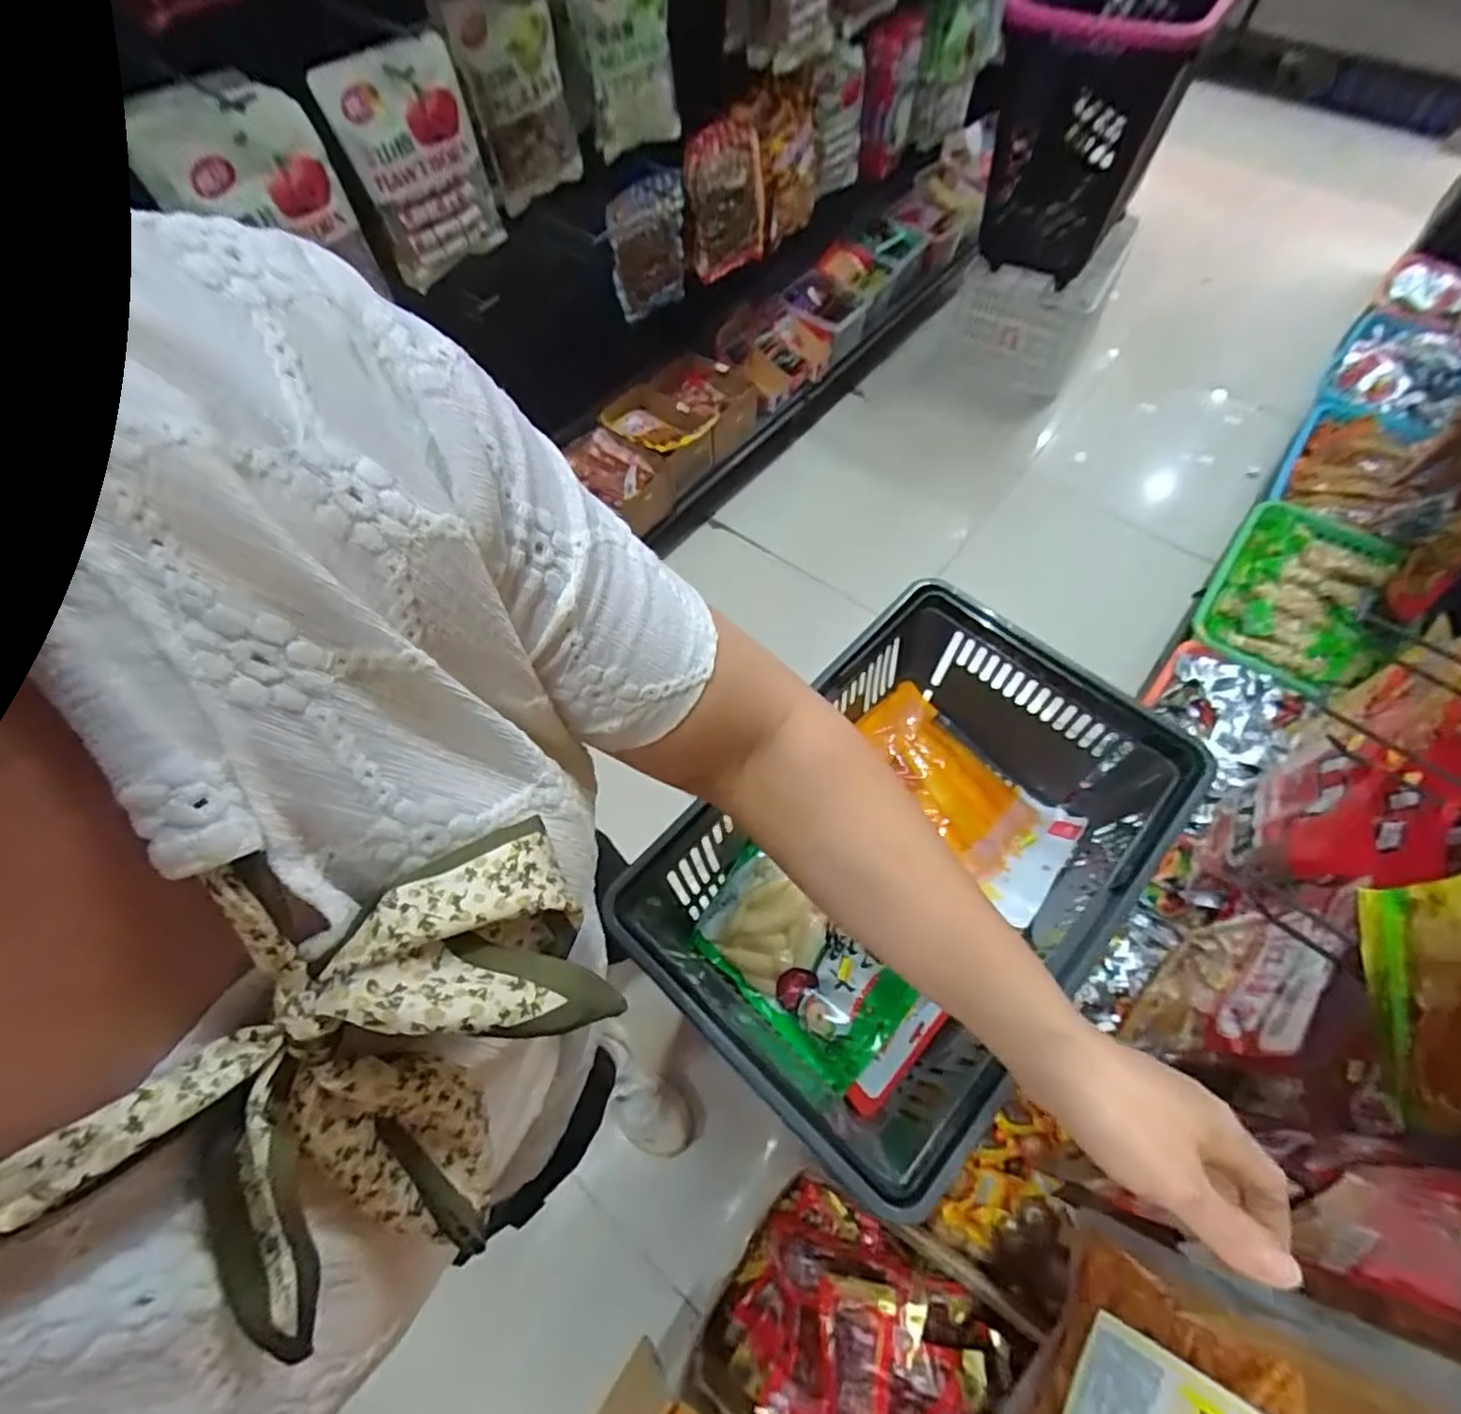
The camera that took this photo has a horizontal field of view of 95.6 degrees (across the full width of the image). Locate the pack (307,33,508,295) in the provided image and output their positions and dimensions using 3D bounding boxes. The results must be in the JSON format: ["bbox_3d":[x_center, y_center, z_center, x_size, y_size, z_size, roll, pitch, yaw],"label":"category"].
[{"bbox_3d":[-0.408,-0.713,0.881,0.162,0.242,0.059,-27,64,-11],"label":"pack"}]

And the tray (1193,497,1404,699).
[{"bbox_3d":[1.014,-0.190,1.183,0.249,0.068,0.393,30,67,17],"label":"tray"}]

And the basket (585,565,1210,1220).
[{"bbox_3d":[0.170,0.158,0.648,0.304,0.206,0.468,40,71,21],"label":"basket"}]

